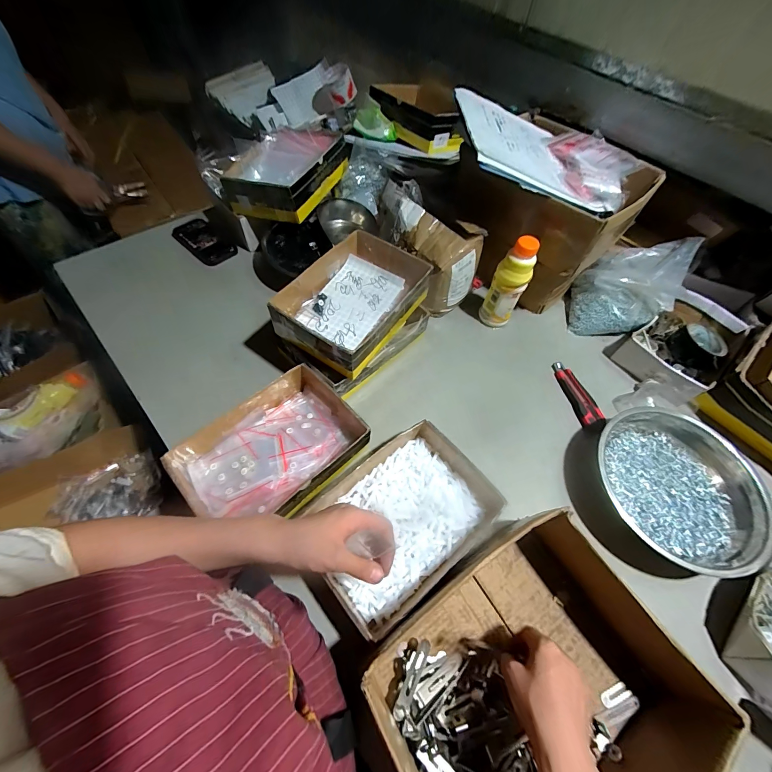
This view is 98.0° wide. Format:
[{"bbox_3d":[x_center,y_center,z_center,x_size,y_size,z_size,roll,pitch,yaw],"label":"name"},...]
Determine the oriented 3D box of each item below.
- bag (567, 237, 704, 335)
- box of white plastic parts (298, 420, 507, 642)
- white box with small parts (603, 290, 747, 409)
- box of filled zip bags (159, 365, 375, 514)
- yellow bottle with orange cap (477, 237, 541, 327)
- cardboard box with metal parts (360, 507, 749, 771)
[{"bbox_3d":[0.511,-0.209,0.718,0.178,0.160,0.152,8,59,1],"label":"bag"},{"bbox_3d":[0.019,0.187,0.488,0.248,0.066,0.191,-34,67,-22],"label":"box of white plastic parts"},{"bbox_3d":[0.607,-0.085,0.696,0.256,0.067,0.163,-31,66,-21],"label":"white box with small parts"},{"bbox_3d":[-0.172,0.097,0.522,0.186,0.060,0.250,40,64,18],"label":"box of filled zip bags"},{"bbox_3d":[0.239,-0.196,0.668,0.050,0.192,0.054,-10,60,-10],"label":"yellow bottle with orange cap"},{"bbox_3d":[0.165,0.344,0.381,0.295,0.126,0.240,-26,65,-18],"label":"cardboard box with metal parts"}]

